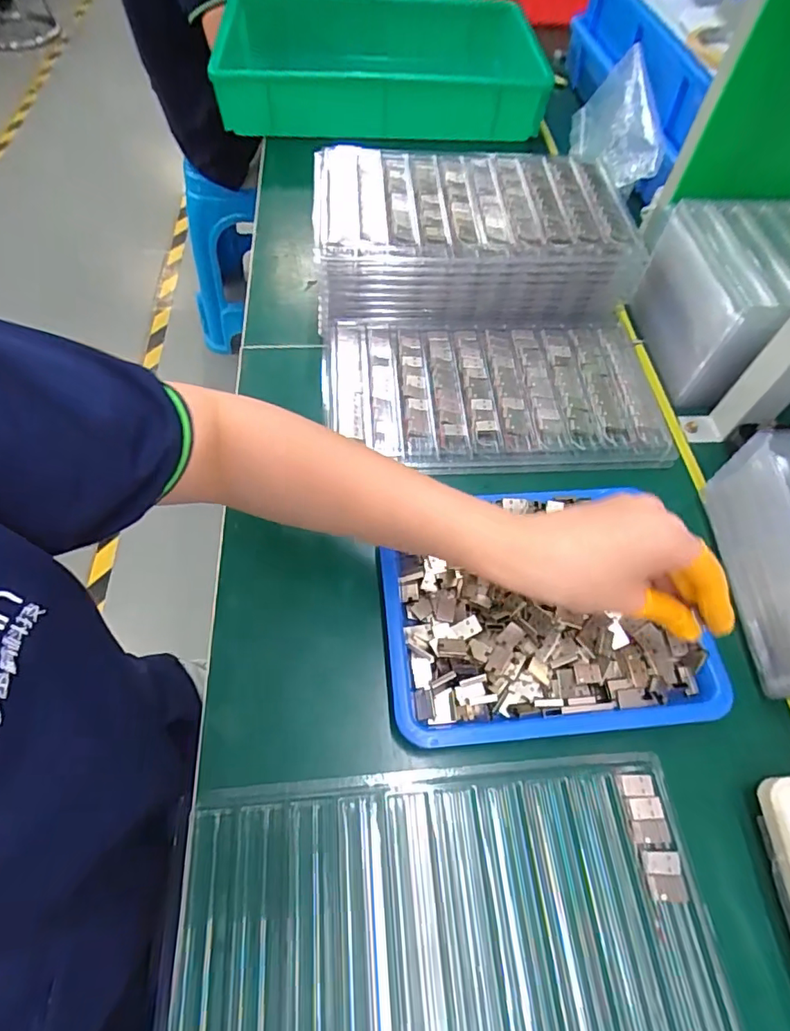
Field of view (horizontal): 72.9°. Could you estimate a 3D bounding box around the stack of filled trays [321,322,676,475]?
[{"bbox_3d":[0.081,-0.109,0.486,0.288,0.032,0.163,-1,59,-4],"label":"stack of filled trays"}]

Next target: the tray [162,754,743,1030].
[{"bbox_3d":[0.027,0.231,0.289,0.284,0.017,0.166,-3,59,-4],"label":"tray"}]

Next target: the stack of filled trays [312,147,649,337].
[{"bbox_3d":[0.071,-0.277,0.525,0.292,0.080,0.169,-2,59,-4],"label":"stack of filled trays"}]

